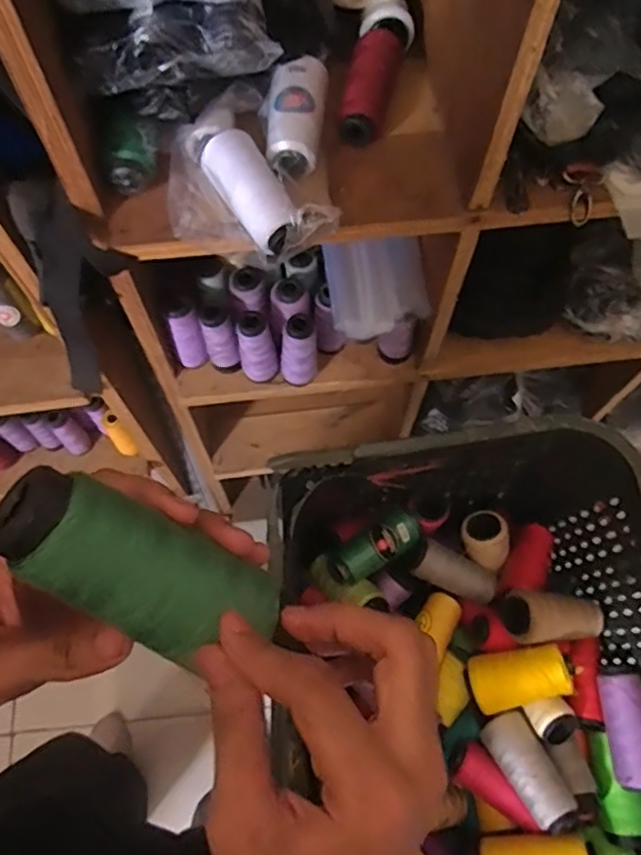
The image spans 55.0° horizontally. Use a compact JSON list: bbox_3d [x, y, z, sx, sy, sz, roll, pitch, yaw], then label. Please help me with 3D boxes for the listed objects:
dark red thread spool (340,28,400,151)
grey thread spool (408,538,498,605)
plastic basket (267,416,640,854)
[{"bbox_3d":[0.047,-0.323,0.572,0.040,0.040,0.123,11,67,4],"label":"dark red thread spool"},{"bbox_3d":[0.160,0.175,0.738,0.107,0.039,0.042,28,69,-4],"label":"grey thread spool"},{"bbox_3d":[0.176,0.309,0.638,0.384,0.260,0.552,-6,67,-3],"label":"plastic basket"}]

